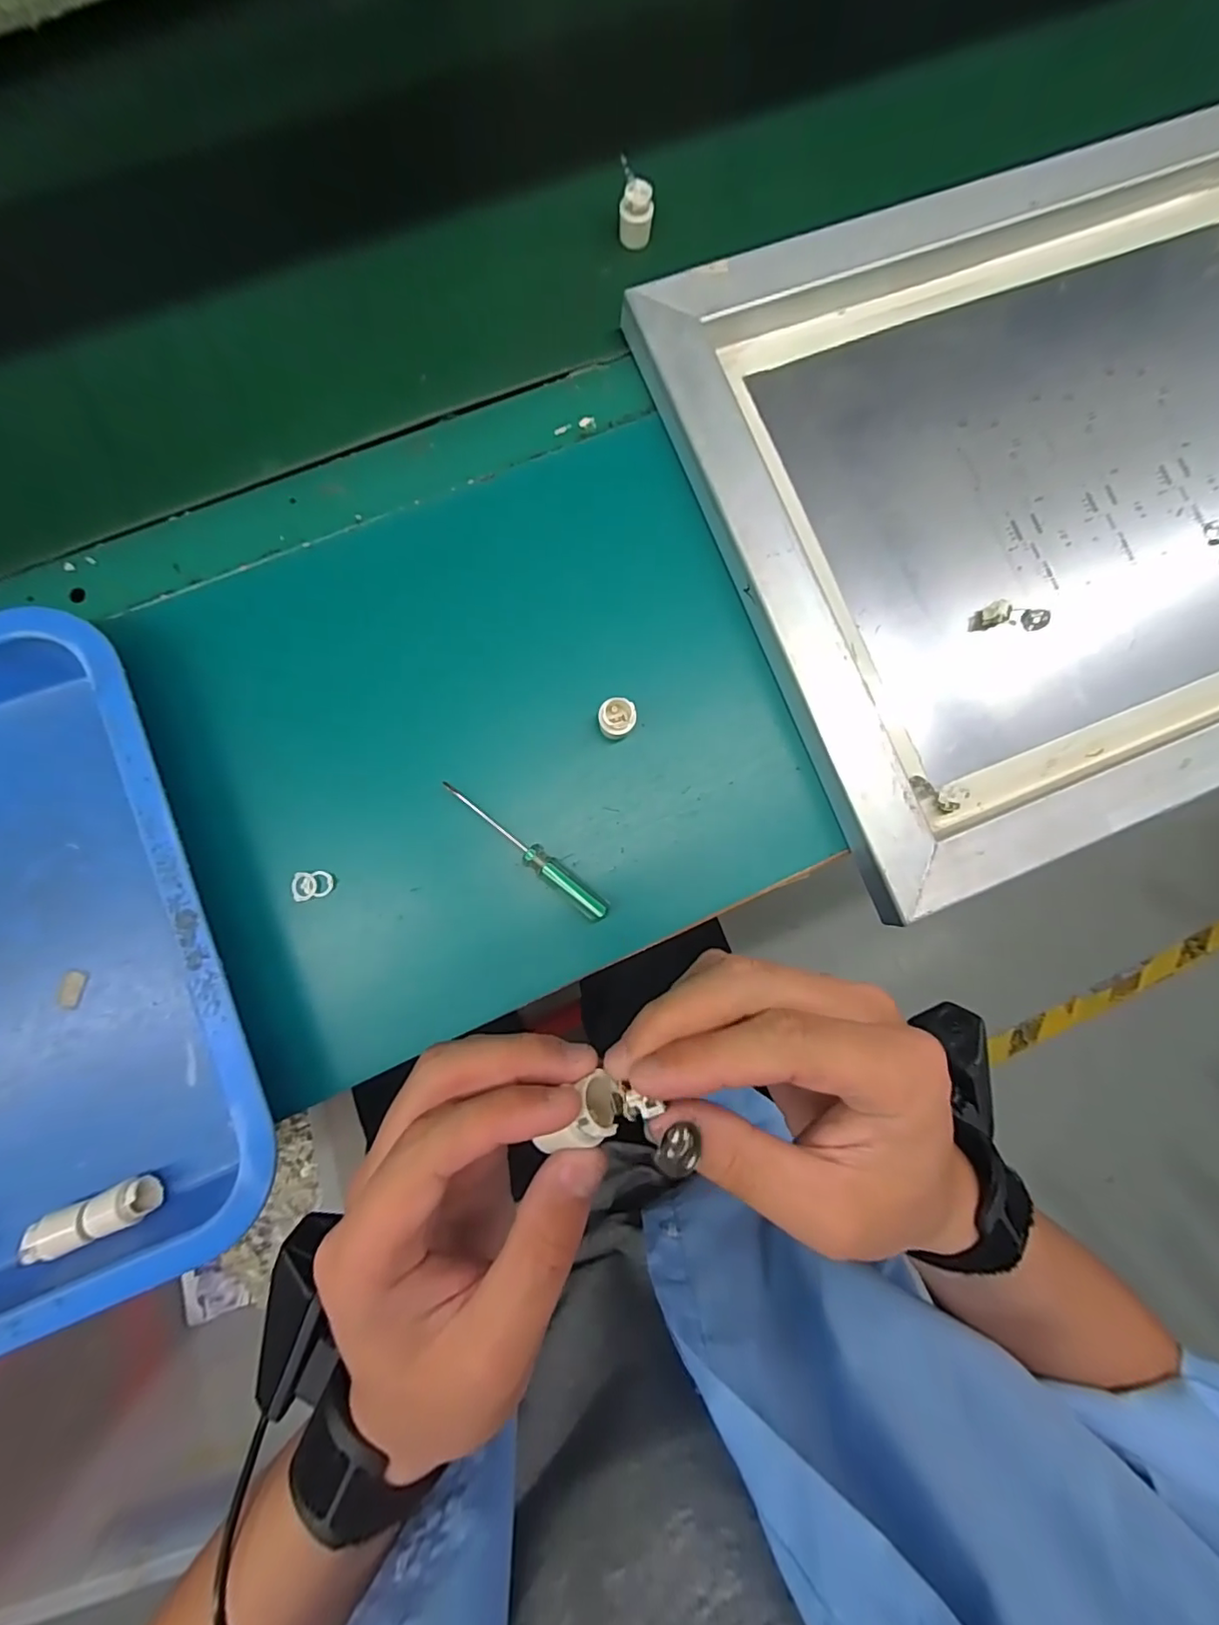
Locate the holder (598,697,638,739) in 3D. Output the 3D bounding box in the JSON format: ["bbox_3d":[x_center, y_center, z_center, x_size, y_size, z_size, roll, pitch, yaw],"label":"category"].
[{"bbox_3d":[0.004,-0.054,0.337,0.020,0.024,0.024,31,83,0],"label":"holder"}]

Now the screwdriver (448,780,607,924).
[{"bbox_3d":[-0.047,0.022,0.329,0.117,0.014,0.014,41,83,1],"label":"screwdriver"}]

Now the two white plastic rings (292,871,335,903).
[{"bbox_3d":[-0.169,0.042,0.325,0.021,0.007,0.017,-5,84,-4],"label":"two white plastic rings"}]

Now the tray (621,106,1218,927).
[{"bbox_3d":[0.330,-0.222,0.371,0.538,0.034,0.416,-22,85,-6],"label":"tray"}]

